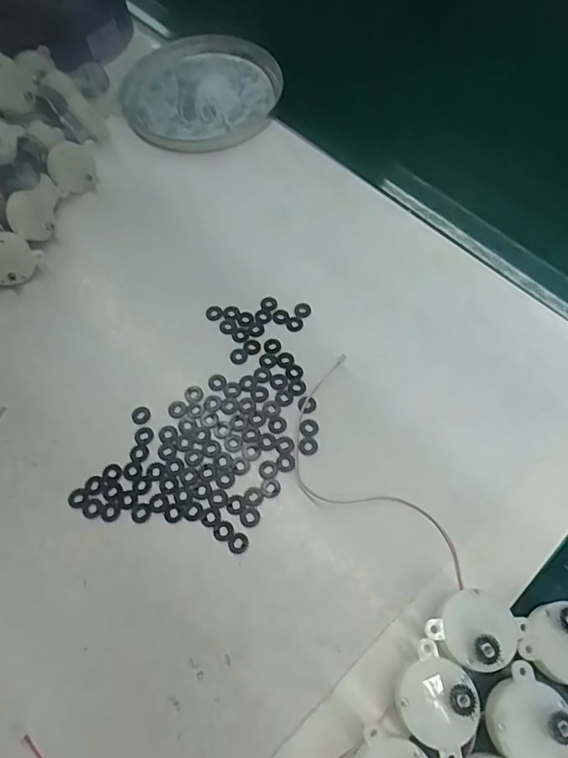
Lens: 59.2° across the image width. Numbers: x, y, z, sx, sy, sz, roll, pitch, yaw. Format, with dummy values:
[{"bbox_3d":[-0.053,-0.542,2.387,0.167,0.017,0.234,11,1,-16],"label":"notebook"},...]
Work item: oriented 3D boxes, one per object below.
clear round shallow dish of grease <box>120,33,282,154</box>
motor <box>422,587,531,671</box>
[{"bbox_3d":[-0.071,-0.239,0.414,0.130,0.017,0.138,-1,62,1],"label":"clear round shallow dish of grease"},{"bbox_3d":[0.085,0.113,0.225,0.033,0.031,0.033,40,70,20],"label":"motor"}]

